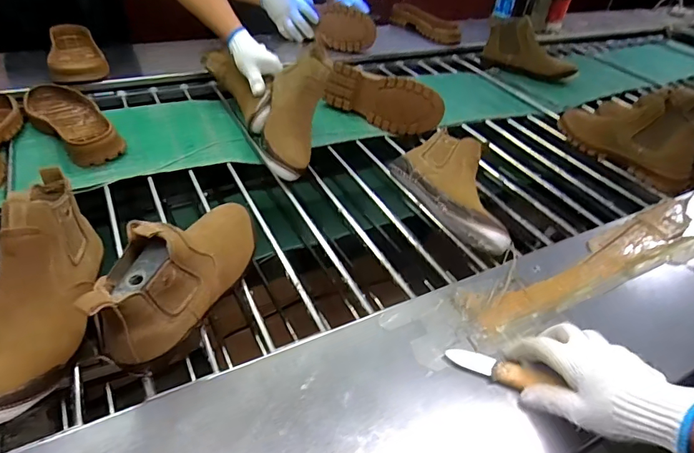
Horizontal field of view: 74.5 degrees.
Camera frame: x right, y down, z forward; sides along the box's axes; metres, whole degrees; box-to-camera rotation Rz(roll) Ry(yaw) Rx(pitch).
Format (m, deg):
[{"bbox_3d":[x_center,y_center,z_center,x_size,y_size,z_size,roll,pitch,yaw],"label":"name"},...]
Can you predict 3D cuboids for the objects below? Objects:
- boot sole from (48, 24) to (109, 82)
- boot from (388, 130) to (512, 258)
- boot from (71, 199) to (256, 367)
[{"bbox_3d":[-0.634,-0.406,1.077,0.113,0.070,0.228,-12,42,-23],"label":"boot sole"},{"bbox_3d":[0.194,-0.067,0.791,0.128,0.092,0.272,-12,42,-22],"label":"boot"},{"bbox_3d":[-0.188,0.032,0.554,0.076,0.110,0.282,17,39,13],"label":"boot"}]

